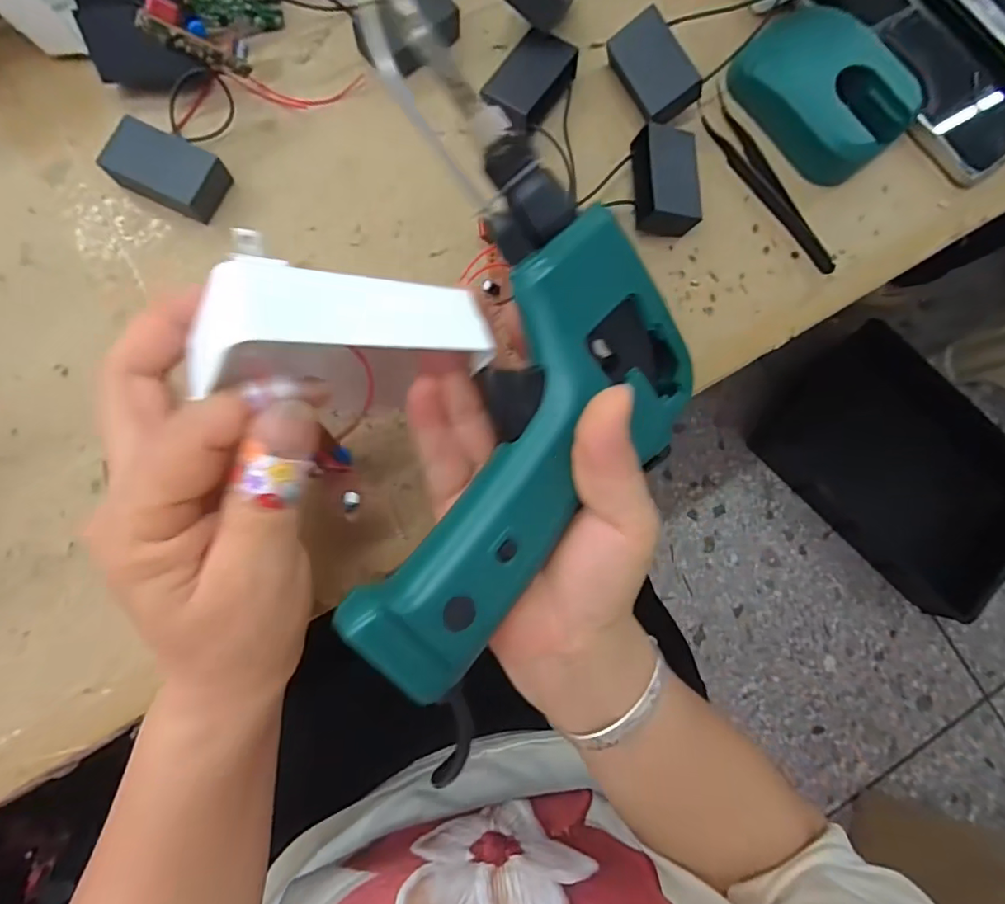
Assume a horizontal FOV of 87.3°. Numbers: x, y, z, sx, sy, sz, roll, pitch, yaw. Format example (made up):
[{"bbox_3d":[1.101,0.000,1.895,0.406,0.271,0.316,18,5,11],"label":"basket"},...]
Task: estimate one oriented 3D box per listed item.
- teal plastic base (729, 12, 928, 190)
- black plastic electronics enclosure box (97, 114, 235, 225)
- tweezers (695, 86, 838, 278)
[{"bbox_3d":[0.172,-0.196,0.283,0.076,0.023,0.089,-44,87,-9],"label":"teal plastic base"},{"bbox_3d":[-0.161,-0.135,0.253,0.048,0.018,0.031,27,81,0],"label":"black plastic electronics enclosure box"},{"bbox_3d":[0.143,-0.143,0.284,0.017,0.008,0.112,-32,85,-8],"label":"tweezers"}]

